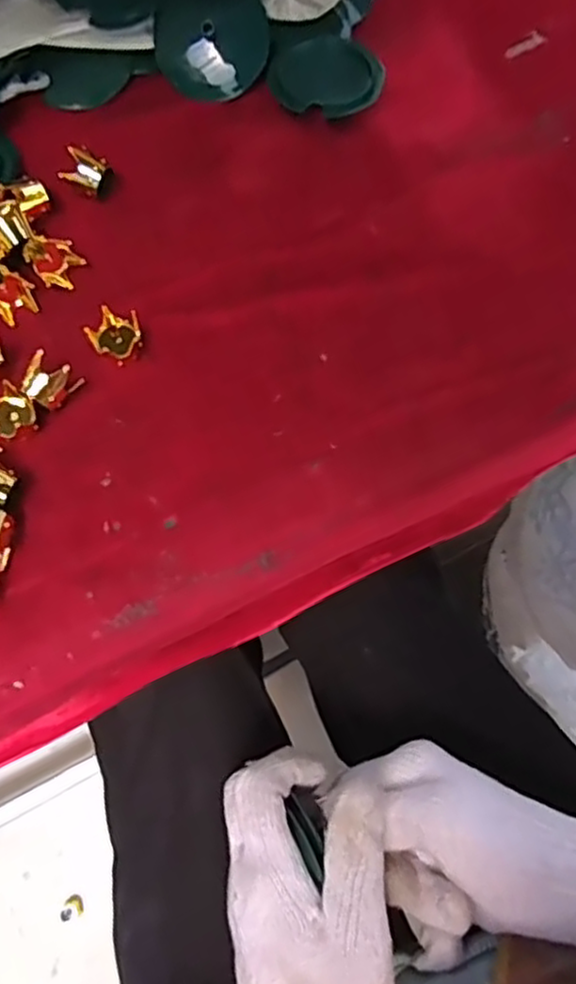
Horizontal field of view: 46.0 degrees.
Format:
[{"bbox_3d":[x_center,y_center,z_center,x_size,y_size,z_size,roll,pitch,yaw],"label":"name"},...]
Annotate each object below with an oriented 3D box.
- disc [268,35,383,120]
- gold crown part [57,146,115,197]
[{"bbox_3d":[0.026,-0.274,0.450,0.073,0.018,0.054,5,70,0],"label":"disc"},{"bbox_3d":[-0.123,-0.196,0.417,0.025,0.020,0.022,17,71,4],"label":"gold crown part"}]

